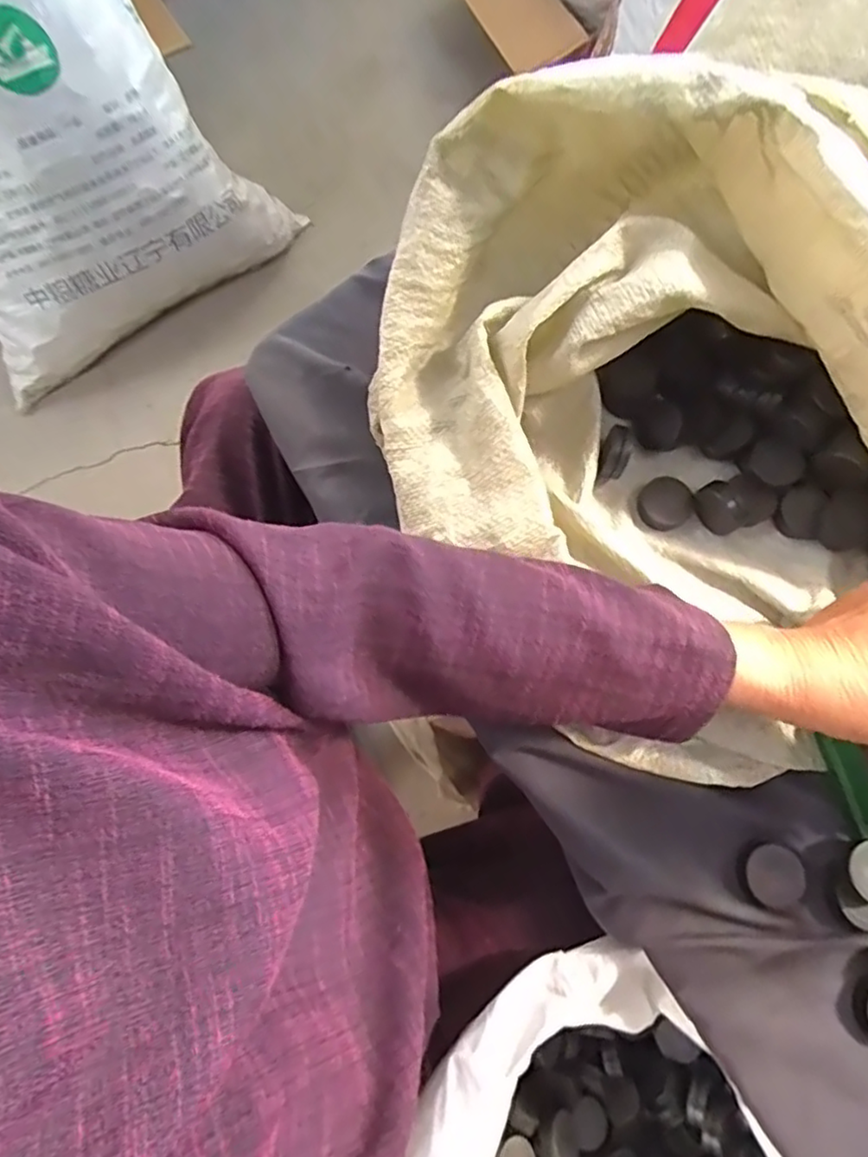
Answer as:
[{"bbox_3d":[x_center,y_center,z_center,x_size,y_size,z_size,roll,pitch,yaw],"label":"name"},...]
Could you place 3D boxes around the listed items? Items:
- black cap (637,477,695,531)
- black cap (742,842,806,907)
[{"bbox_3d":[0.149,-0.048,0.412,0.032,0.011,0.031,0,77,-1],"label":"black cap"},{"bbox_3d":[0.191,0.166,0.358,0.033,0.004,0.031,0,77,-1],"label":"black cap"}]

